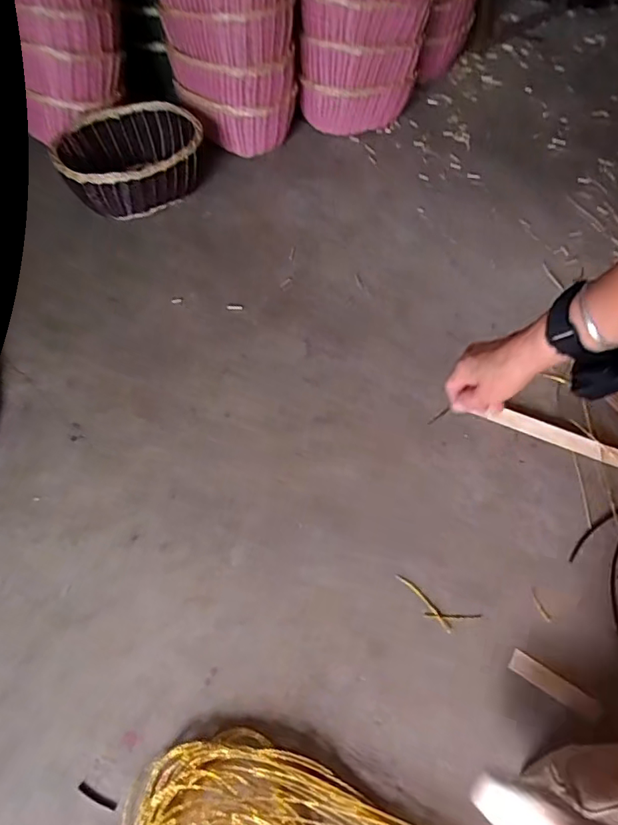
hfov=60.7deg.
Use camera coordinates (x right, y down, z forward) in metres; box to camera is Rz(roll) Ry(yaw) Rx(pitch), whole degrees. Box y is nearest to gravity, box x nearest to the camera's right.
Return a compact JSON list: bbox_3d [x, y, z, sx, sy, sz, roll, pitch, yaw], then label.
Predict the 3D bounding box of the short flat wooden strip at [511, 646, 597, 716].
[{"bbox_3d":[0.413,0.458,0.892,0.144,0.011,0.038,30,60,17],"label":"short flat wooden strip"}]

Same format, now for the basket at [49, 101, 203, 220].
[{"bbox_3d":[-0.497,-0.718,1.538,0.375,0.185,0.387,1,56,-1],"label":"basket"}]

